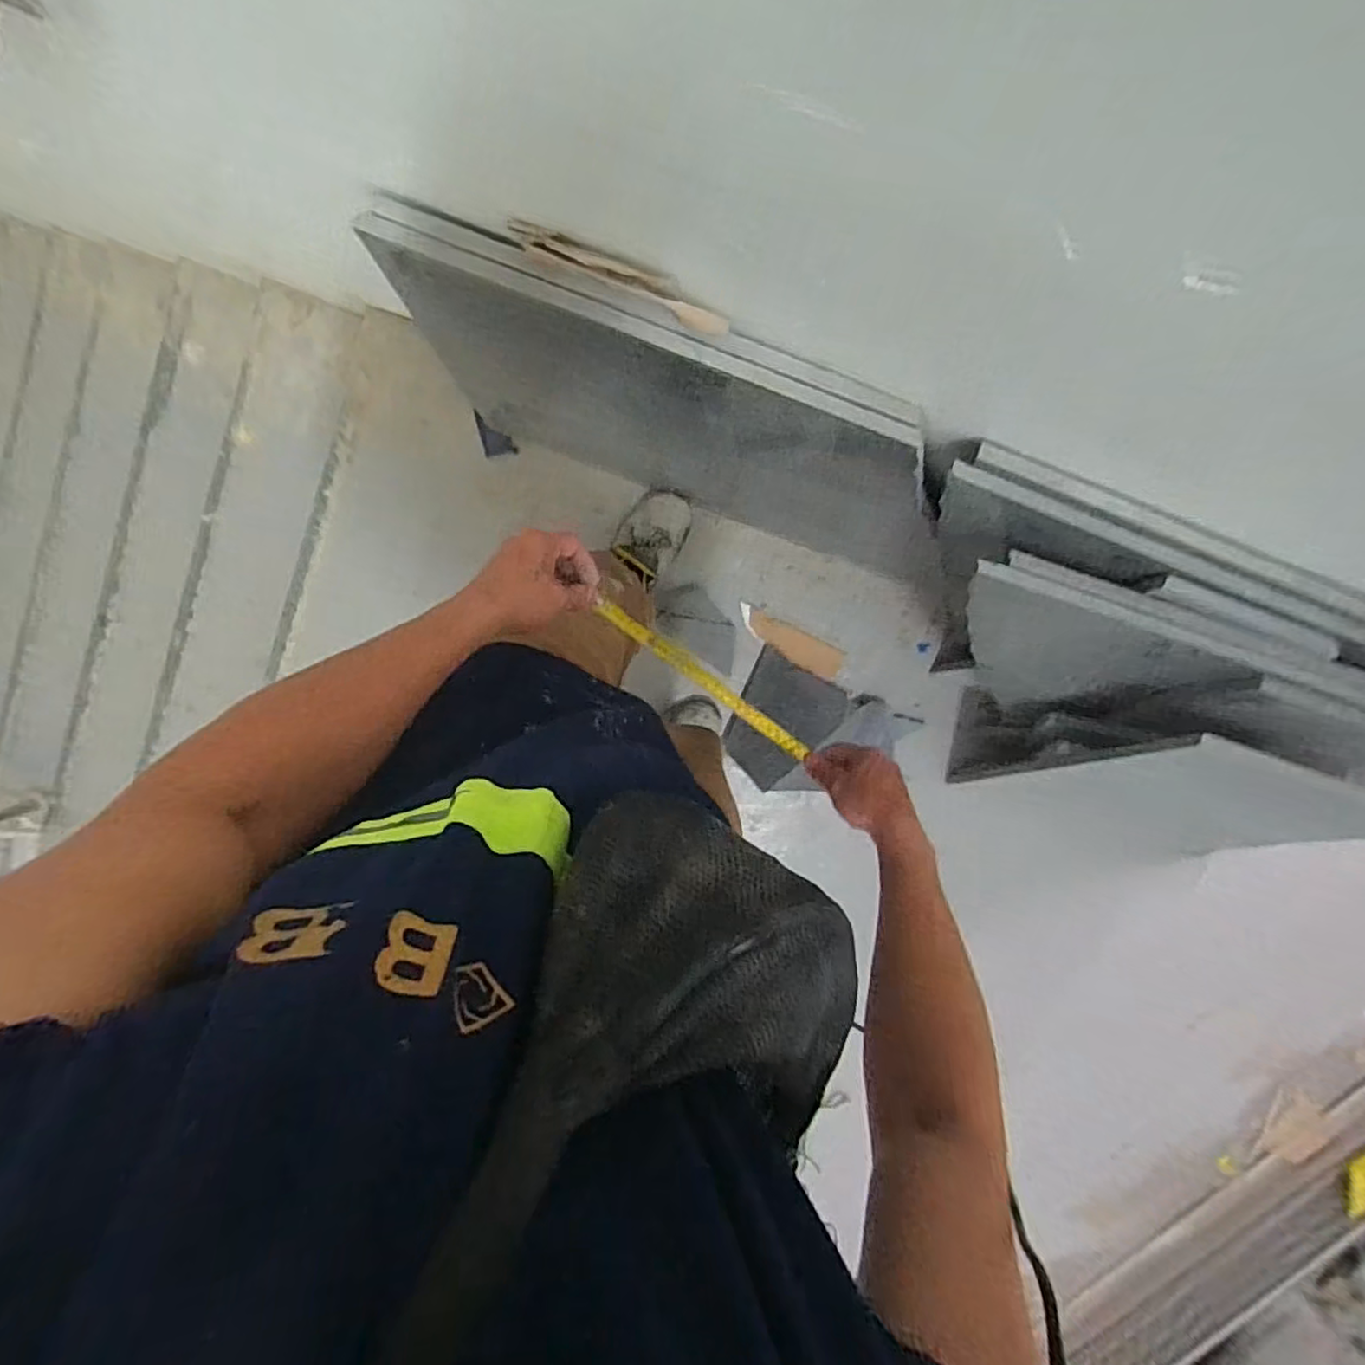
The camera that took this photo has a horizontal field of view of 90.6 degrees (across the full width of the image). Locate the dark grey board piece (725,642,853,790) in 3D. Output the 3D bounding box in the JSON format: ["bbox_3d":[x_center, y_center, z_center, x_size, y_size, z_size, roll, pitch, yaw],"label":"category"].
[{"bbox_3d":[0.192,0.082,1.340,0.192,0.031,0.241,30,92,9],"label":"dark grey board piece"}]

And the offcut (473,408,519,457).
[{"bbox_3d":[-0.360,-0.455,1.260,0.098,0.020,0.051,44,96,-7],"label":"offcut"}]

